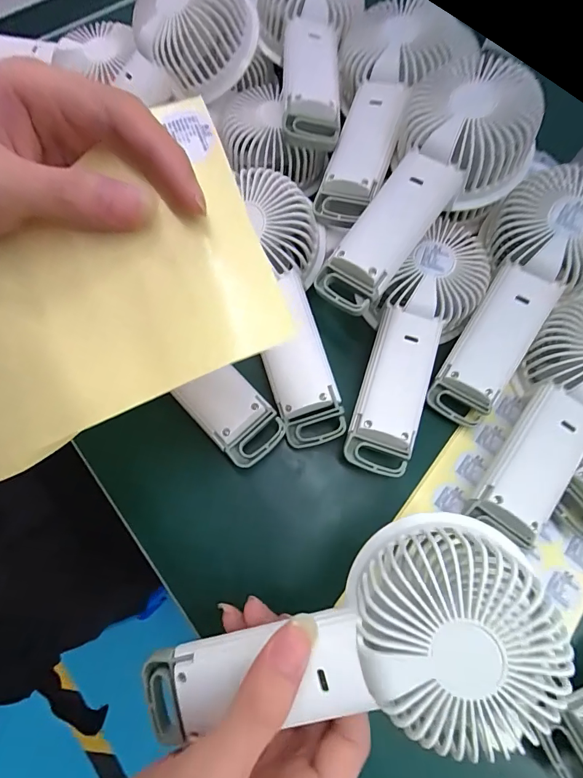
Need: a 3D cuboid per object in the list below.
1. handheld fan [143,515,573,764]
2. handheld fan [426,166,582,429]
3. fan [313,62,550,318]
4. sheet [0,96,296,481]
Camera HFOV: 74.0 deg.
[{"bbox_3d":[0.020,0.114,0.169,0.172,0.032,0.077,-20,72,9],"label":"handheld fan"},{"bbox_3d":[0.147,-0.056,0.254,0.076,0.035,0.167,29,95,9],"label":"handheld fan"},{"bbox_3d":[0.079,-0.122,0.240,0.078,0.046,0.167,40,93,12],"label":"fan"},{"bbox_3d":[-0.097,-0.036,0.172,0.171,0.016,0.107,-23,82,10],"label":"sheet"}]

